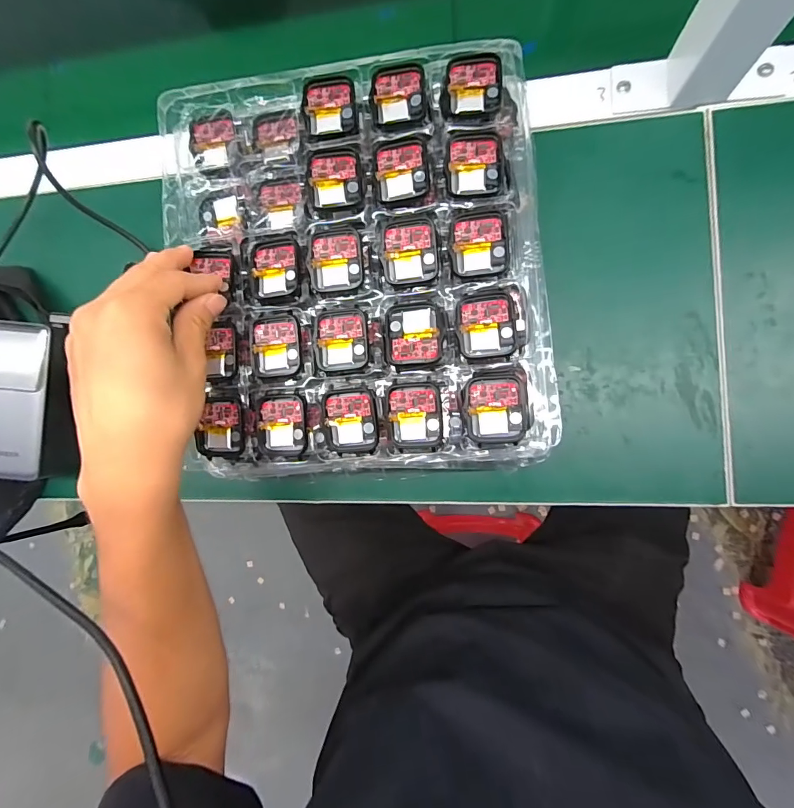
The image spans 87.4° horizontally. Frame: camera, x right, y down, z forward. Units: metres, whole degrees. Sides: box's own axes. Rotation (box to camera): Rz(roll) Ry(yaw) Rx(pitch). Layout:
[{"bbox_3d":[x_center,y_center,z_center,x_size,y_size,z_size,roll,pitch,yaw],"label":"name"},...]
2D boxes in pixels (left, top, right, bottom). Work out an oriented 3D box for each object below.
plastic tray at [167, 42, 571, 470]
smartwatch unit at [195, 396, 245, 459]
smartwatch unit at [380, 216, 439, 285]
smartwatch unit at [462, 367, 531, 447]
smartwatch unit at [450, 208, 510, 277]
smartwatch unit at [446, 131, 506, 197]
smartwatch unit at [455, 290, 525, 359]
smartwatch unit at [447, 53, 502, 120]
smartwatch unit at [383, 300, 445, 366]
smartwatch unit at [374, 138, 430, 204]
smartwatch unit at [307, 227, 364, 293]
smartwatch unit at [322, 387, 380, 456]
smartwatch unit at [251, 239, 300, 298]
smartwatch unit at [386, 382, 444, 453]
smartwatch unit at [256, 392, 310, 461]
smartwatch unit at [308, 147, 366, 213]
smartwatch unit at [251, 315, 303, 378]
[{"bbox_3d":[-0.033,-0.097,0.296,0.261,0.030,0.283,-4,85,6],"label":"plastic tray"},{"bbox_3d":[-0.128,0.018,0.309,0.036,0.013,0.044,0,87,9],"label":"smartwatch unit"},{"bbox_3d":[0.009,-0.103,0.281,0.038,0.007,0.042,-4,86,9],"label":"smartwatch unit"},{"bbox_3d":[0.064,0.002,0.268,0.039,0.011,0.047,-7,86,9],"label":"smartwatch unit"},{"bbox_3d":[0.054,-0.107,0.275,0.037,0.006,0.042,-4,86,9],"label":"smartwatch unit"},{"bbox_3d":[0.053,-0.159,0.277,0.038,0.007,0.040,-2,87,9],"label":"smartwatch unit"},{"bbox_3d":[0.061,-0.052,0.274,0.043,0.009,0.043,-6,86,9],"label":"smartwatch unit"},{"bbox_3d":[0.052,-0.215,0.281,0.035,0.005,0.041,-2,87,9],"label":"smartwatch unit"},{"bbox_3d":[0.011,-0.048,0.278,0.039,0.006,0.043,-5,86,9],"label":"smartwatch unit"},{"bbox_3d":[0.003,-0.158,0.282,0.035,0.005,0.041,-5,86,9],"label":"smartwatch unit"},{"bbox_3d":[-0.043,-0.100,0.290,0.038,0.006,0.041,-6,86,9],"label":"smartwatch unit"},{"bbox_3d":[-0.031,0.012,0.287,0.037,0.010,0.045,-5,86,9],"label":"smartwatch unit"},{"bbox_3d":[-0.087,-0.098,0.296,0.037,0.006,0.043,-2,87,9],"label":"smartwatch unit"},{"bbox_3d":[0.012,0.008,0.277,0.035,0.012,0.043,-5,86,9],"label":"smartwatch unit"},{"bbox_3d":[-0.081,0.016,0.297,0.038,0.011,0.046,-4,86,9],"label":"smartwatch unit"},{"bbox_3d":[-0.042,-0.156,0.288,0.038,0.004,0.045,-5,86,9],"label":"smartwatch unit"},{"bbox_3d":[-0.085,-0.041,0.296,0.036,0.006,0.043,-3,86,9],"label":"smartwatch unit"}]

